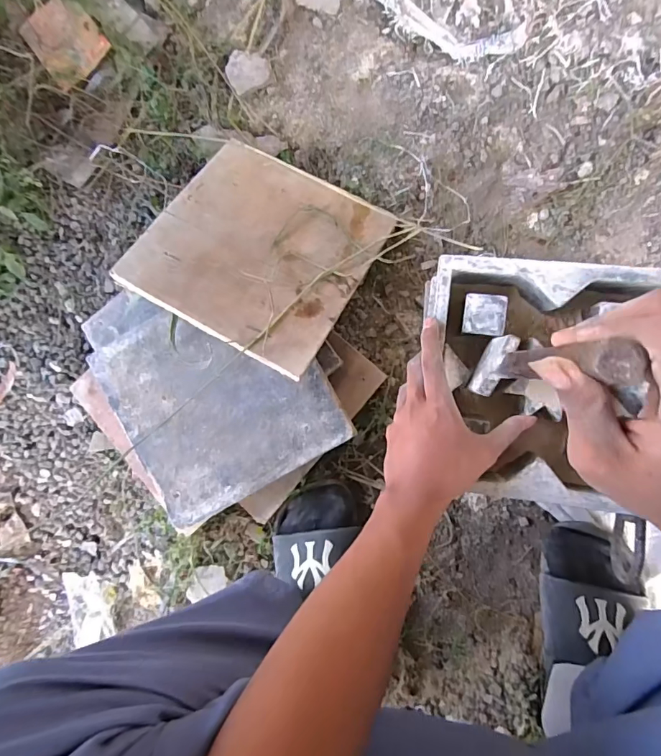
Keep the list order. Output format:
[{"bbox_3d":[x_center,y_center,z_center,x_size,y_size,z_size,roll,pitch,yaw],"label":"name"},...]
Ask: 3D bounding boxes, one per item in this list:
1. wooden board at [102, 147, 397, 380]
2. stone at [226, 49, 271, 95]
[{"bbox_3d":[-0.079,-0.152,0.534,0.235,0.011,0.240,29,68,4],"label":"wooden board"},{"bbox_3d":[-0.109,-0.404,0.595,0.053,0.013,0.051,0,90,10],"label":"stone"}]

